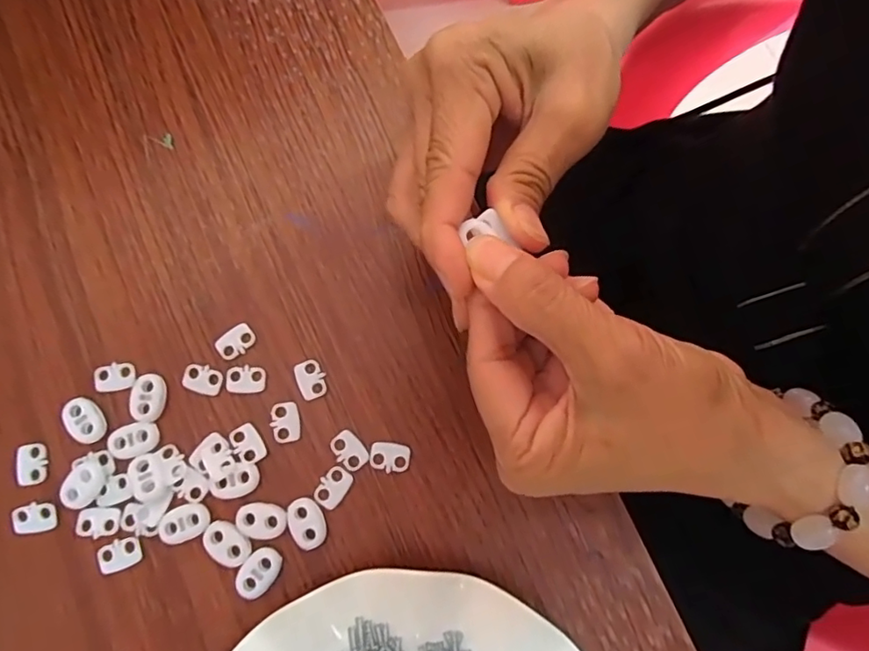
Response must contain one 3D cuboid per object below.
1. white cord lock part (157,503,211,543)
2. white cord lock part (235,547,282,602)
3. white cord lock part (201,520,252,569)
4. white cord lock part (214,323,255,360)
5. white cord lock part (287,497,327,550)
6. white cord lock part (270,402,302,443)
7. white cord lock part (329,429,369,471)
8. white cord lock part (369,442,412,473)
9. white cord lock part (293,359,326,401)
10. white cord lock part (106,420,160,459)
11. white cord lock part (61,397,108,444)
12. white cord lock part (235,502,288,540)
[{"bbox_3d":[-0.114,0.090,0.253,0.022,0.004,0.015,-24,79,-7],"label":"white cord lock part"},{"bbox_3d":[-0.079,0.111,0.248,0.016,0.004,0.023,34,79,6],"label":"white cord lock part"},{"bbox_3d":[-0.094,0.099,0.251,0.016,0.004,0.023,-43,82,-10],"label":"white cord lock part"},{"bbox_3d":[-0.098,0.008,0.272,0.019,0.004,0.013,-36,81,-9],"label":"white cord lock part"},{"bbox_3d":[-0.059,0.090,0.255,0.016,0.004,0.022,-16,78,-5],"label":"white cord lock part"},{"bbox_3d":[-0.071,0.046,0.265,0.013,0.004,0.019,-12,78,-4],"label":"white cord lock part"},{"bbox_3d":[-0.040,0.059,0.263,0.013,0.004,0.018,-41,81,-10],"label":"white cord lock part"},{"bbox_3d":[-0.021,0.062,0.263,0.020,0.004,0.013,3,77,-1],"label":"white cord lock part"},{"bbox_3d":[-0.060,0.026,0.270,0.013,0.004,0.019,-22,79,-6],"label":"white cord lock part"},{"bbox_3d":[-0.142,0.053,0.260,0.023,0.004,0.015,-20,79,-6],"label":"white cord lock part"},{"bbox_3d":[-0.165,0.045,0.262,0.015,0.005,0.022,-35,81,-9],"label":"white cord lock part"},{"bbox_3d":[-0.079,0.089,0.253,0.022,0.004,0.015,3,77,-1],"label":"white cord lock part"}]

